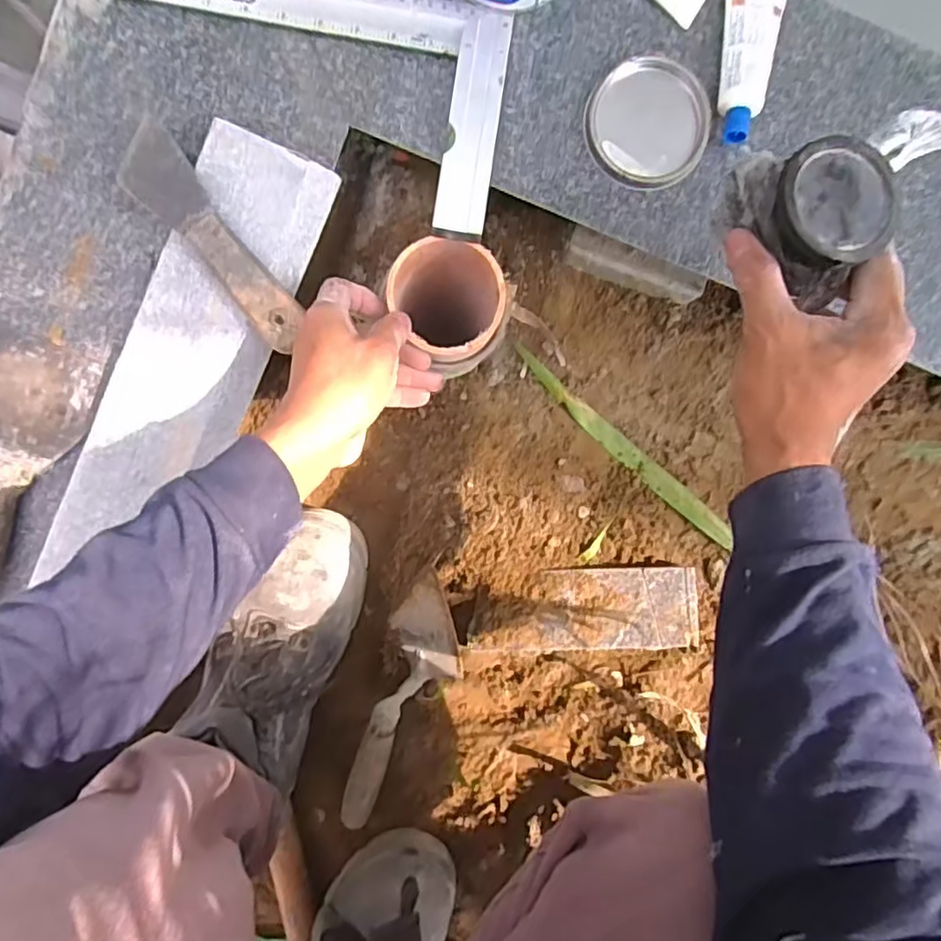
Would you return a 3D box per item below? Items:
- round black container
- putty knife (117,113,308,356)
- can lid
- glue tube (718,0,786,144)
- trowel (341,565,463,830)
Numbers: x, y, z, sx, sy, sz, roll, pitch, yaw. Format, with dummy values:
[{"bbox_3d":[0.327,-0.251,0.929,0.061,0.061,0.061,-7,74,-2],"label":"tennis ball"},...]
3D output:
[{"bbox_3d":[0.185,-0.136,0.320,0.061,0.019,0.060,0,94,-3],"label":"round black container"},{"bbox_3d":[-0.172,-0.154,0.420,0.040,0.011,0.164,-41,92,6],"label":"putty knife"},{"bbox_3d":[0.127,-0.246,0.448,0.087,0.013,0.080,0,105,0],"label":"can lid"},{"bbox_3d":[0.195,-0.286,0.447,0.037,0.025,0.104,2,94,-3],"label":"glue tube"},{"bbox_3d":[-0.053,0.205,0.539,0.066,0.062,0.247,14,94,-4],"label":"trowel"}]

